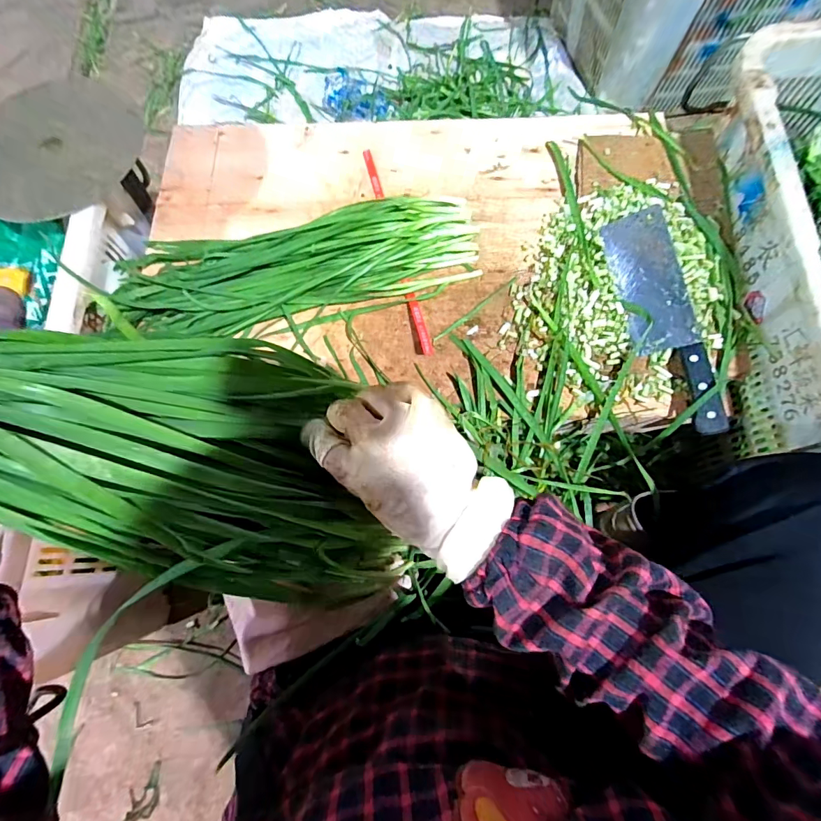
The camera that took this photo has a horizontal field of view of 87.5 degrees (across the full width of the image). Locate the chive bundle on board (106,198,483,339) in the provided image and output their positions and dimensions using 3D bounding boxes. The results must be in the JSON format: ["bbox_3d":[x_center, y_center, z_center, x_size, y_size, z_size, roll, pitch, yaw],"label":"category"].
[{"bbox_3d":[-0.137,-0.182,0.534,0.448,0.045,0.175,-7,73,-1],"label":"chive bundle on board"}]

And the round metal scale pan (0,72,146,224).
[{"bbox_3d":[-0.425,-0.312,0.506,0.213,0.015,0.202,0,73,1],"label":"round metal scale pan"}]

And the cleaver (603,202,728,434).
[{"bbox_3d":[0.285,-0.104,0.489,0.068,0.015,0.269,-16,76,28],"label":"cleaver"}]

